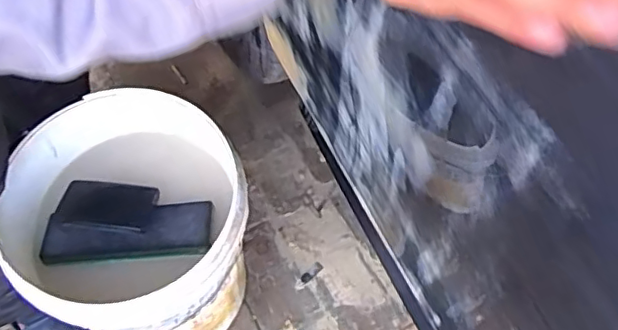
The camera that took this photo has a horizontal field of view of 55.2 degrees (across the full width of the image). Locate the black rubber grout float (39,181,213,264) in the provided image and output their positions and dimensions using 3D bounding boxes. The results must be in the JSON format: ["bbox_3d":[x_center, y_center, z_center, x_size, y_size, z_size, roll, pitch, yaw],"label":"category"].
[{"bbox_3d":[-0.244,0.076,0.801,0.223,0.052,0.103,0,62,4],"label":"black rubber grout float"}]

